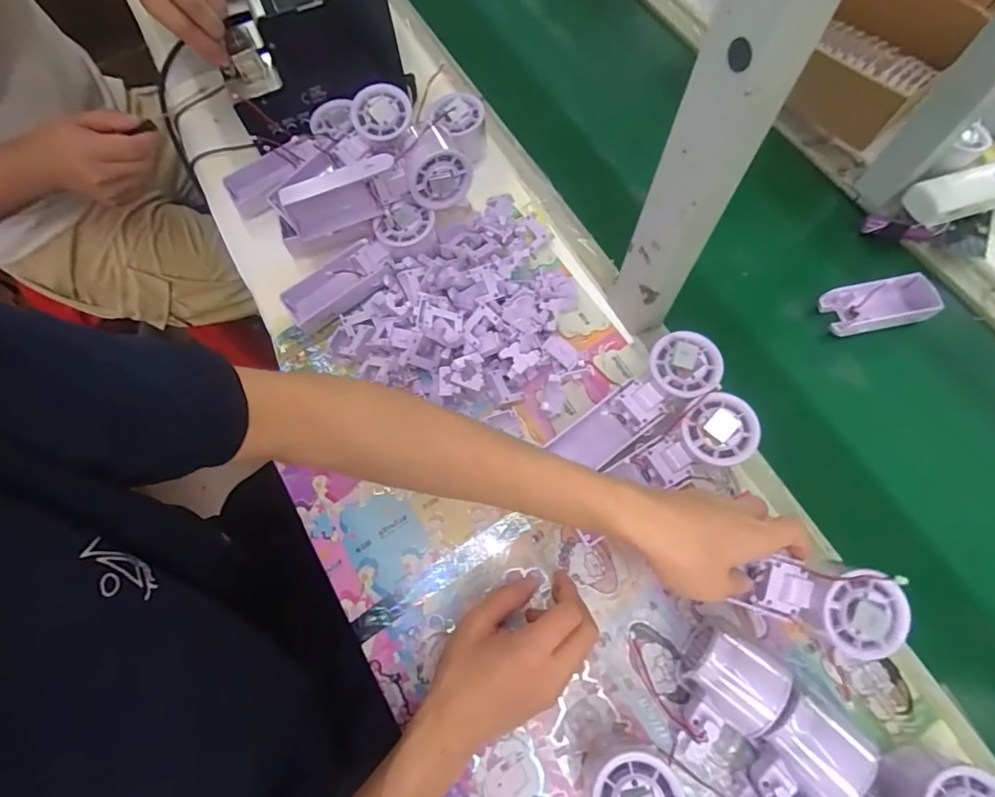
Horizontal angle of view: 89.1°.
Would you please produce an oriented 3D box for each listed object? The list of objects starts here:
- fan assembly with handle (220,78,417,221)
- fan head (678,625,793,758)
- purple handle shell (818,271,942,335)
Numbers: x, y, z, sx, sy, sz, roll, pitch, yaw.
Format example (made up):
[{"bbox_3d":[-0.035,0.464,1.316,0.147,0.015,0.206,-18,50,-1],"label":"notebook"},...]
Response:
[{"bbox_3d":[-0.189,-0.253,0.526,0.215,0.034,0.062,-15,66,20],"label":"fan assembly with handle"},{"bbox_3d":[0.157,0.207,0.358,0.057,0.055,0.081,34,71,13],"label":"fan head"},{"bbox_3d":[0.385,-0.095,0.508,0.107,0.023,0.047,-11,68,-5],"label":"purple handle shell"}]

